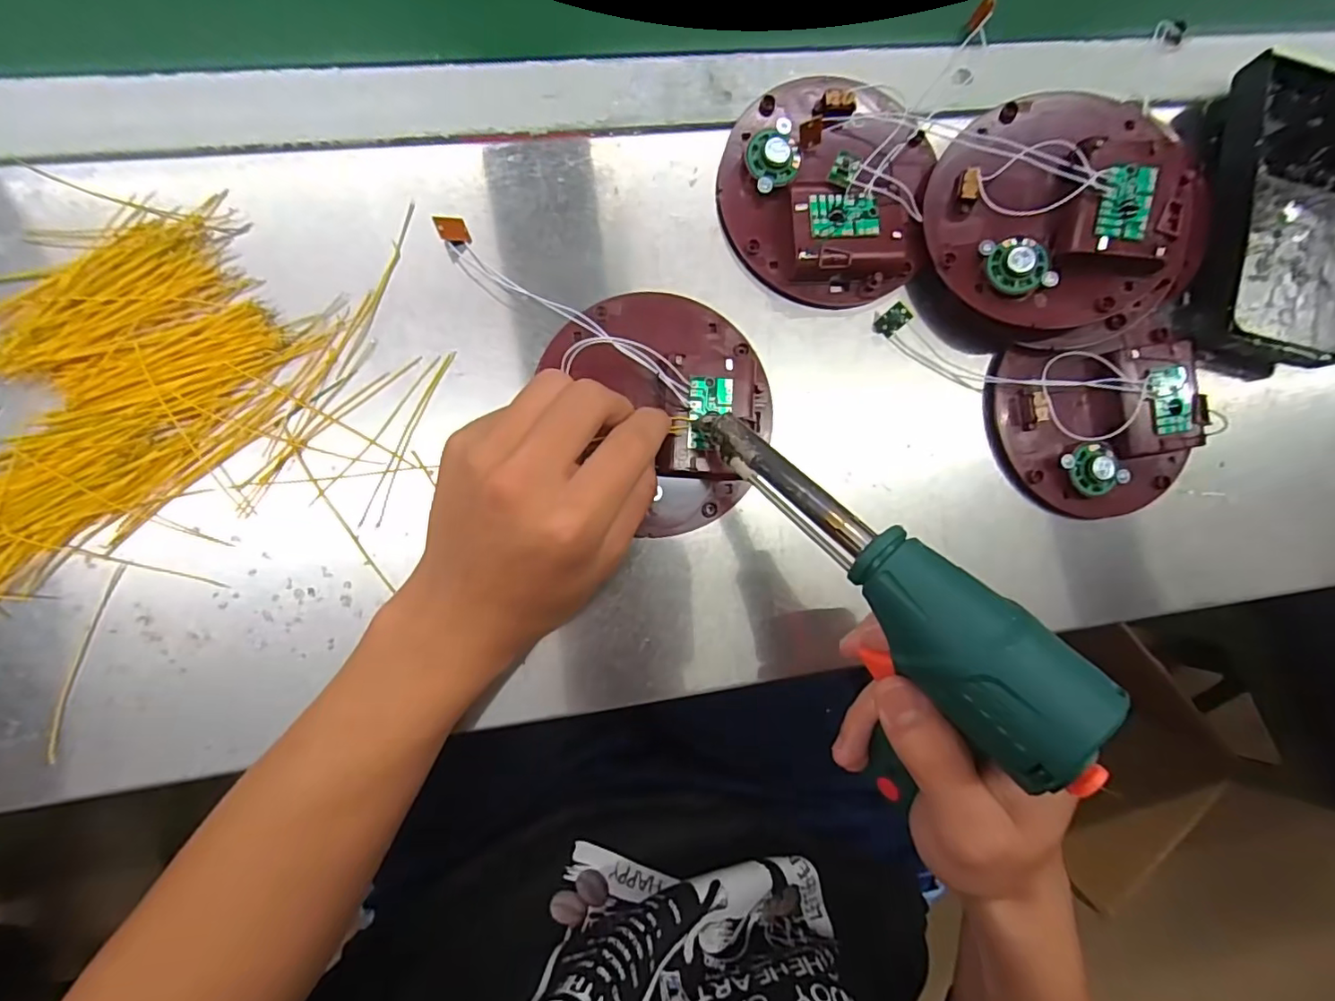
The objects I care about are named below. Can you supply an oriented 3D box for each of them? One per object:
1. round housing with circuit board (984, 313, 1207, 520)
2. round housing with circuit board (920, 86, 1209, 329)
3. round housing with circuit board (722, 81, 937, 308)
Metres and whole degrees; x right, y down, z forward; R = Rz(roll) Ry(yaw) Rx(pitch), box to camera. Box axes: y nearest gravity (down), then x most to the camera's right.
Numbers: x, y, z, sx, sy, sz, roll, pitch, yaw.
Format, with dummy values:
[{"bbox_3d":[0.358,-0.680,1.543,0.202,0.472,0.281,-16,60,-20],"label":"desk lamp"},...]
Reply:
[{"bbox_3d":[0.244,-0.043,0.311,0.122,0.024,0.099,-12,90,-7],"label":"round housing with circuit board"},{"bbox_3d":[0.196,-0.150,0.289,0.115,0.024,0.119,-1,86,16],"label":"round housing with circuit board"},{"bbox_3d":[0.086,-0.165,0.296,0.112,0.028,0.114,0,88,-7],"label":"round housing with circuit board"}]

